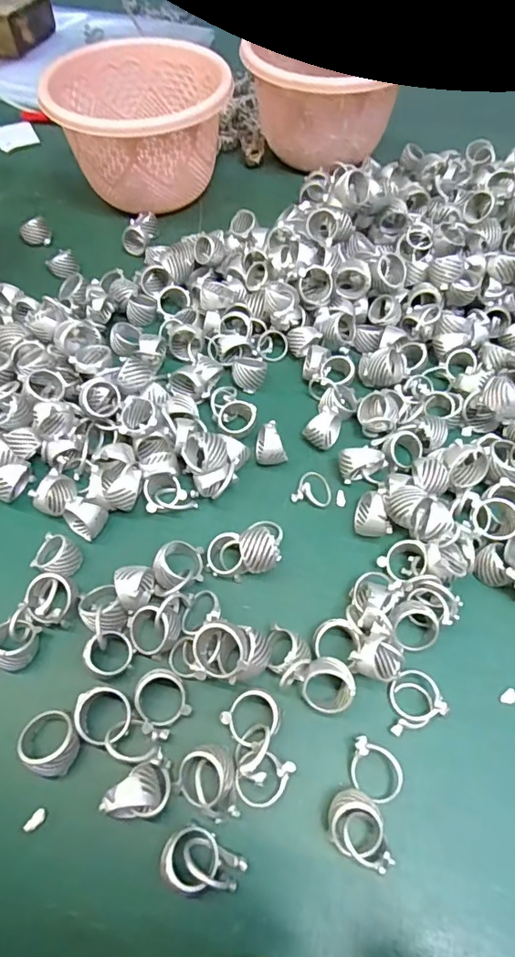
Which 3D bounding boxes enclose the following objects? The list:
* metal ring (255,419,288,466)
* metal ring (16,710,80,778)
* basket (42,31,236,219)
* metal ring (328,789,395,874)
[{"bbox_3d":[0.009,-0.020,0.309,0.018,0.025,0.024,2,58,1],"label":"metal ring"},{"bbox_3d":[-0.092,0.115,0.229,0.026,0.019,0.023,35,64,19],"label":"metal ring"},{"bbox_3d":[-0.096,-0.293,0.443,0.135,0.093,0.126,-11,59,-7],"label":"basket"},{"bbox_3d":[0.044,0.143,0.212,0.030,0.018,0.022,22,61,13],"label":"metal ring"}]

